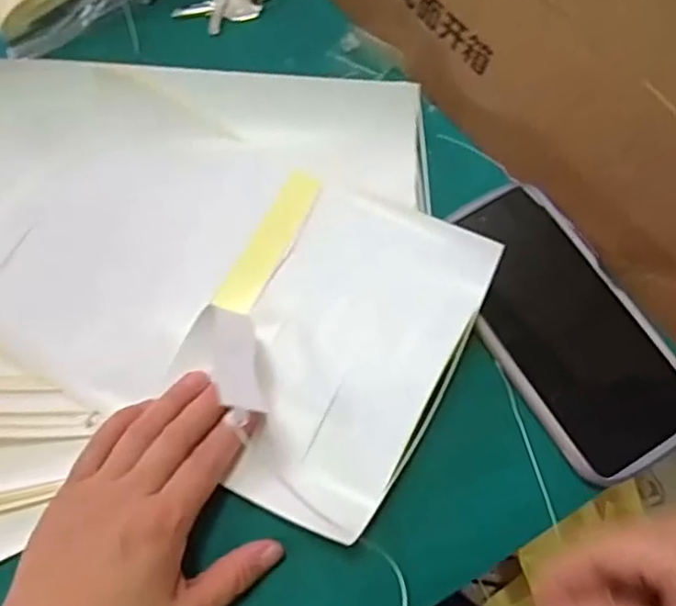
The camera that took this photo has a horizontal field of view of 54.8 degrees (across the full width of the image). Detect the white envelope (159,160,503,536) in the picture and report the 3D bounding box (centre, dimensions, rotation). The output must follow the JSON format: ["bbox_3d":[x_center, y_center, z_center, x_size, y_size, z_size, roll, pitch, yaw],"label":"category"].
[{"bbox_3d":[-0.006,0.019,0.354,0.132,0.018,0.178,27,73,11],"label":"white envelope"}]

